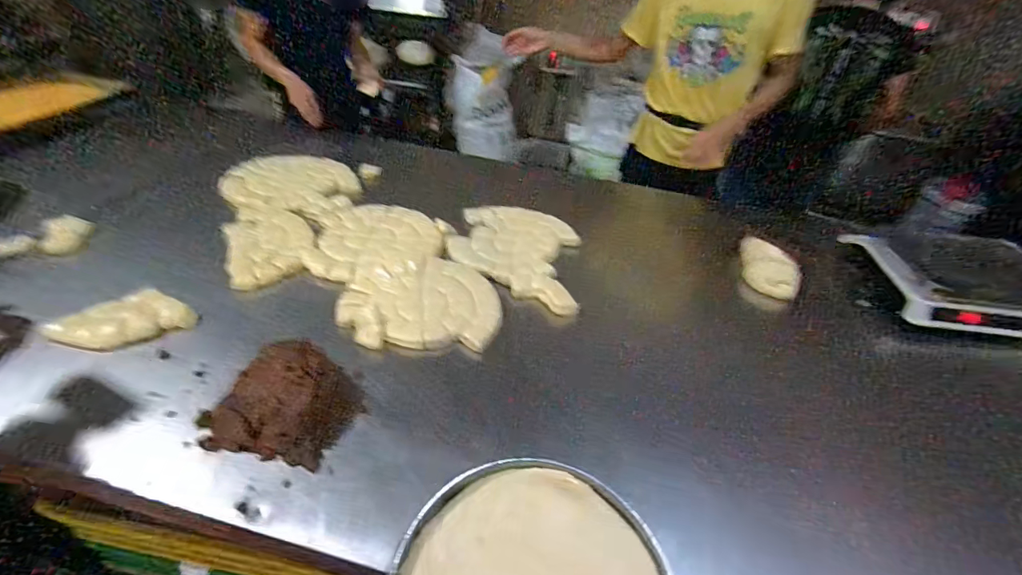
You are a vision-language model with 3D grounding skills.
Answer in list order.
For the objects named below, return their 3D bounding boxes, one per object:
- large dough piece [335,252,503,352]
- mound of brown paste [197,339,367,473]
[{"bbox_3d":[-0.178,0.017,0.920,0.299,0.018,0.270,2,41,-7],"label":"large dough piece"},{"bbox_3d":[-0.340,0.172,0.687,0.207,0.056,0.188,20,42,14],"label":"mound of brown paste"}]

